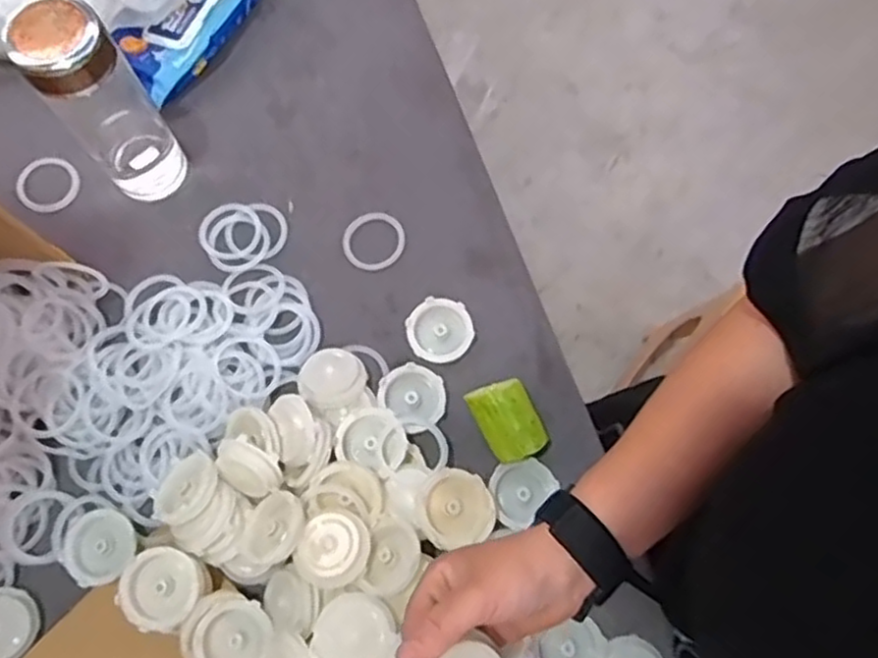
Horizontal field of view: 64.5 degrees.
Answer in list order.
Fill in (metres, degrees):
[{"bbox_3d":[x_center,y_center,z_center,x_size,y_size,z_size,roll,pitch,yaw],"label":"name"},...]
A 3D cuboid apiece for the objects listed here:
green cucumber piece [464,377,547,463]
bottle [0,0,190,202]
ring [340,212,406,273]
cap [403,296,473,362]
[{"bbox_3d":[0.059,0.075,0.588,0.050,0.042,0.071,-27,76,-10],"label":"green cucumber piece"},{"bbox_3d":[-0.277,-0.184,0.577,0.072,0.195,0.065,-25,76,-9],"label":"bottle"},{"bbox_3d":[-0.061,-0.084,0.655,0.056,0.004,0.059,1,73,-2],"label":"ring"},{"bbox_3d":[0.001,0.002,0.626,0.056,0.013,0.058,1,73,-2],"label":"cap"}]

